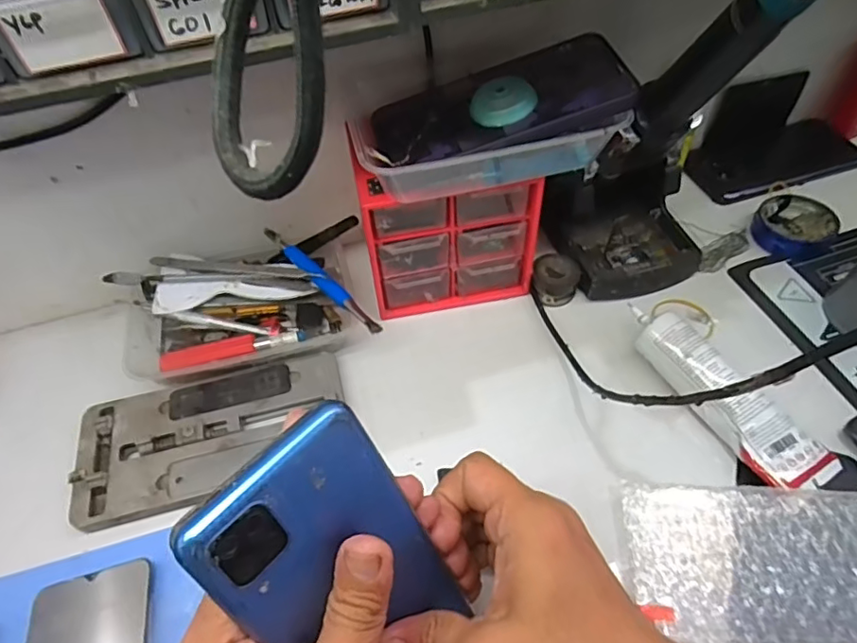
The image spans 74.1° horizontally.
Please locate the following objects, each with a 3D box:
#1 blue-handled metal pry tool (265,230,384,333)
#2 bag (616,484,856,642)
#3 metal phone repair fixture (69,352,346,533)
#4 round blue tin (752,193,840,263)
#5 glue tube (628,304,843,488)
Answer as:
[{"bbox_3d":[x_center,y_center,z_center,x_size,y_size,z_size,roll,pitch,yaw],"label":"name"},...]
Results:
[{"bbox_3d":[-0.083,-0.033,0.431,0.012,0.011,0.136,-37,59,-23],"label":"blue-handled metal pry tool"},{"bbox_3d":[0.202,0.138,0.317,0.174,0.026,0.082,2,52,5],"label":"bag"},{"bbox_3d":[-0.146,0.077,0.389,0.176,0.018,0.090,-14,53,-7],"label":"metal phone repair fixture"},{"bbox_3d":[0.313,-0.084,0.485,0.060,0.023,0.065,-2,52,2],"label":"round blue tin"},{"bbox_3d":[0.199,0.043,0.385,0.052,0.039,0.157,-26,55,-16],"label":"glue tube"}]

